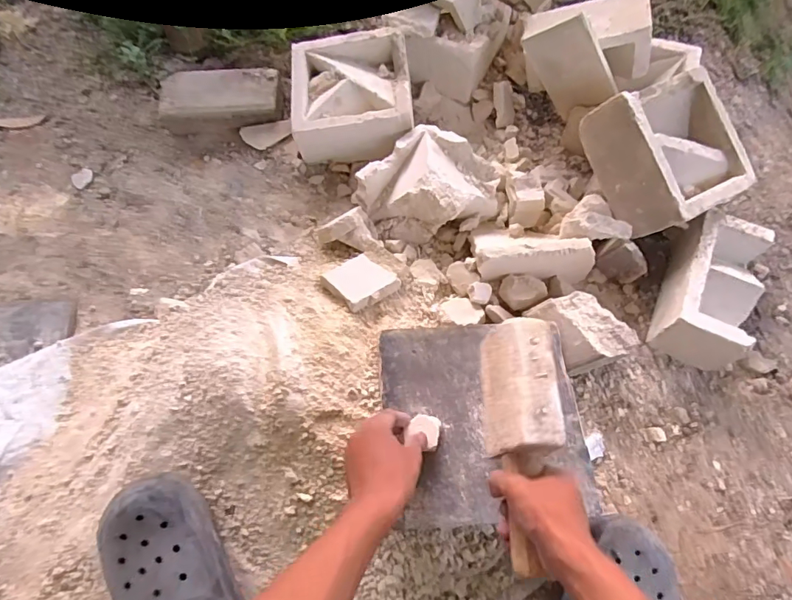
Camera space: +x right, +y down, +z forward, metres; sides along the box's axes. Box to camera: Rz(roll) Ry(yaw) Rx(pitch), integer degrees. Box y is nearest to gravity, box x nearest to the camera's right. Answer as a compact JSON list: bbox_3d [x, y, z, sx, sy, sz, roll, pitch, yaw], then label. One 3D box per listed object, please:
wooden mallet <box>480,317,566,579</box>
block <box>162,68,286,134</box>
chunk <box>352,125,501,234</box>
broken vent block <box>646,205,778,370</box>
[{"bbox_3d":[0.133,0.146,0.514,0.067,0.085,0.246,3,70,1],"label":"wooden mallet"},{"bbox_3d":[-0.319,-0.365,0.910,0.221,0.071,0.107,0,63,-1],"label":"block"},{"bbox_3d":[0.060,-0.186,0.800,0.214,0.098,0.146,20,64,10],"label":"chunk"},{"bbox_3d":[0.465,-0.013,0.708,0.120,0.100,0.188,21,64,10],"label":"broken vent block"}]

